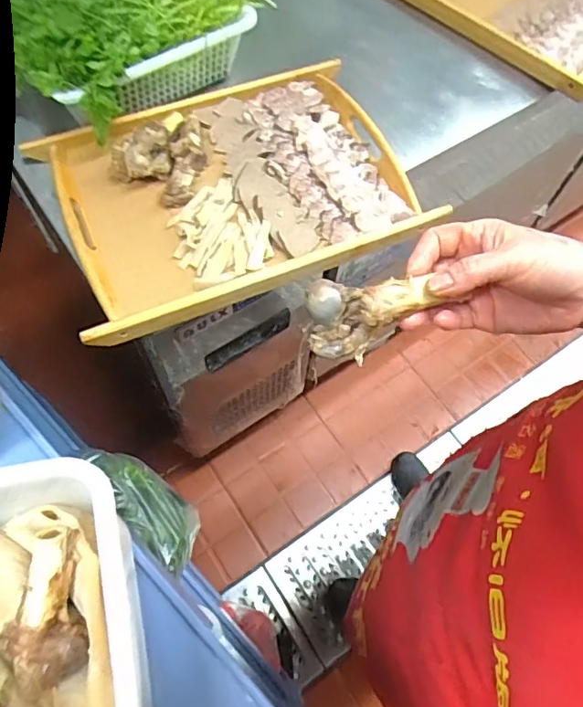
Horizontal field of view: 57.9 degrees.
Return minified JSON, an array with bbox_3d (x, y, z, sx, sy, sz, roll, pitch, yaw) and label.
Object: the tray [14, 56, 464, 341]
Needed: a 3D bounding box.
[{"bbox_3d":[-0.064,-0.187,0.585,0.371,0.056,0.257,-19,66,-12],"label":"tray"}]

